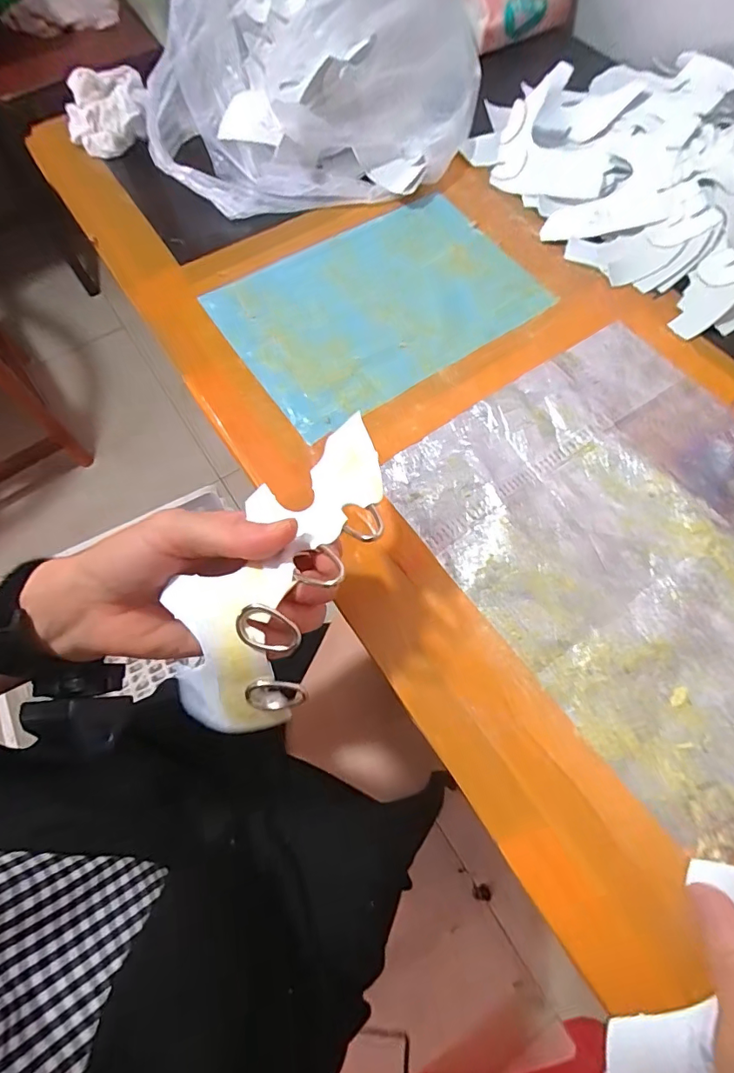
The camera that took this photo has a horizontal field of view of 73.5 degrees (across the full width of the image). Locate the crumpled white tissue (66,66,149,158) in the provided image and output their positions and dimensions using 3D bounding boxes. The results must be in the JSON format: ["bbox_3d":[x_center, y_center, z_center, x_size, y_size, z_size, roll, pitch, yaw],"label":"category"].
[{"bbox_3d":[-0.238,-0.384,0.457,0.078,0.056,0.041,-24,67,-10],"label":"crumpled white tissue"}]

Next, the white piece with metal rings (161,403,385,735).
[{"bbox_3d":[-0.042,0.019,0.239,0.066,0.049,0.168,28,85,12],"label":"white piece with metal rings"}]

